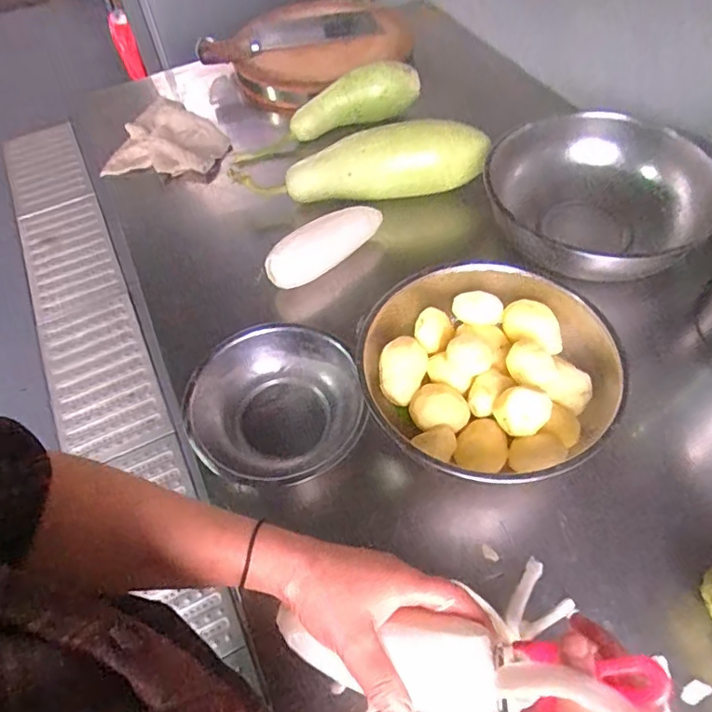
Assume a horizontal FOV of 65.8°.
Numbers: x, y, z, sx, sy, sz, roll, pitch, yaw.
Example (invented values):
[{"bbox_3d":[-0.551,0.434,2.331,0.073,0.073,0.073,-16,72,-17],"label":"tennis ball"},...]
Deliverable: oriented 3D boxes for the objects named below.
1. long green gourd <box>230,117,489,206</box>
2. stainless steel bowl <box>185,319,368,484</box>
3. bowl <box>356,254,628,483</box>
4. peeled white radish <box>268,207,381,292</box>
[{"bbox_3d":[0.002,-0.275,0.798,0.361,0.084,0.090,-6,55,1],"label":"long green gourd"},{"bbox_3d":[-0.080,0.066,0.598,0.177,0.089,0.175,-2,55,3],"label":"stainless steel bowl"},{"bbox_3d":[0.137,0.007,0.578,0.232,0.092,0.222,-2,55,3],"label":"bowl"},{"bbox_3d":[-0.041,-0.149,0.724,0.175,0.054,0.051,-37,60,-19],"label":"peeled white radish"}]

